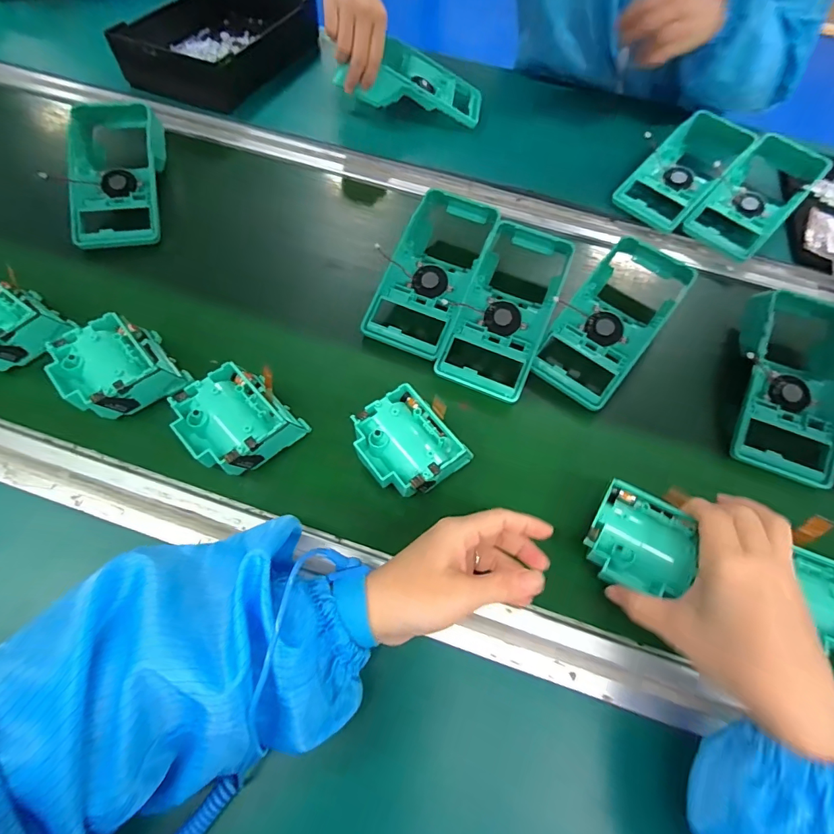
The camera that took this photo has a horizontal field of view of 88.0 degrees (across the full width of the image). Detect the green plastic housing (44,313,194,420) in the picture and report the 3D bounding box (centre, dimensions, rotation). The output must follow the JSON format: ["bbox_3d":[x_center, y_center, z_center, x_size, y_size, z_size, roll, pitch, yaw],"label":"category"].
[{"bbox_3d":[-0.244,-0.038,0.353,0.076,0.044,0.082,41,64,20],"label":"green plastic housing"}]

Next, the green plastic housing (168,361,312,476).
[{"bbox_3d":[-0.140,0.005,0.341,0.078,0.046,0.080,40,63,20],"label":"green plastic housing"}]

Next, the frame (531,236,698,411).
[{"bbox_3d":[0.191,-0.096,0.419,0.084,0.050,0.196,34,74,16],"label":"frame"}]

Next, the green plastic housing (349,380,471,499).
[{"bbox_3d":[-0.007,0.024,0.335,0.071,0.038,0.077,-33,66,-22],"label":"green plastic housing"}]

